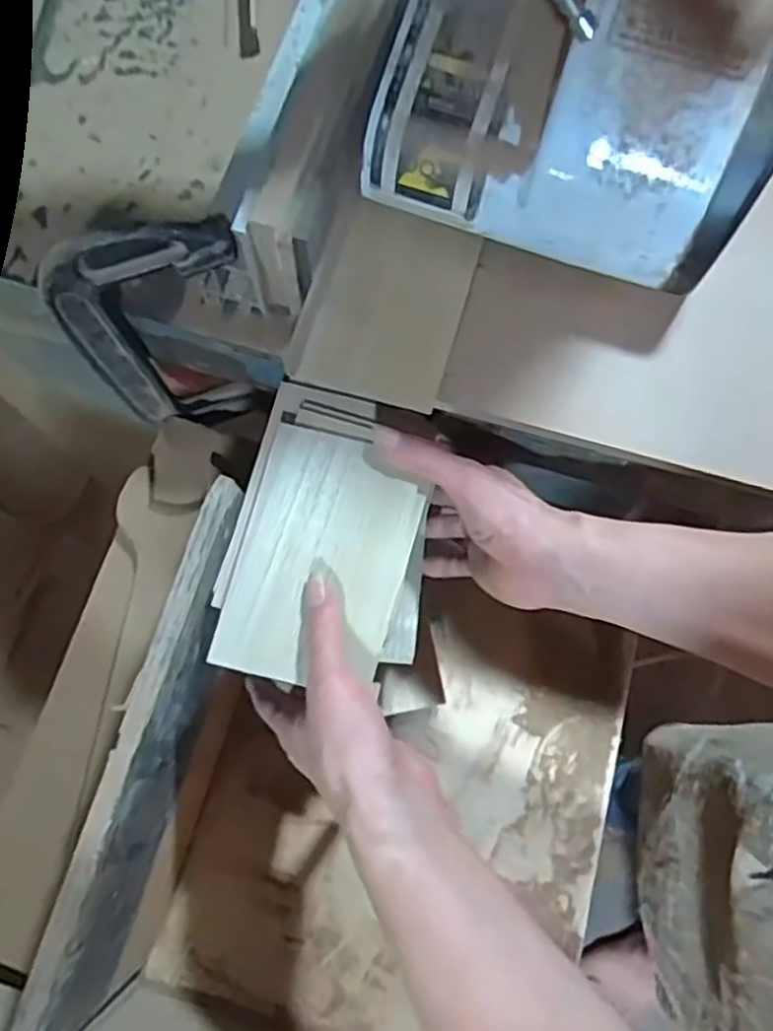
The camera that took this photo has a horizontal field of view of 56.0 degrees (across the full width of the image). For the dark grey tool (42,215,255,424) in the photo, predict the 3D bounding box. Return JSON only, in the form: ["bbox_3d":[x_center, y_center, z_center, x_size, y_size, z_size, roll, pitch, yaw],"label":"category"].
[{"bbox_3d":[-0.156,-0.130,0.544,0.127,0.228,0.034,-29,76,-6],"label":"dark grey tool"}]

